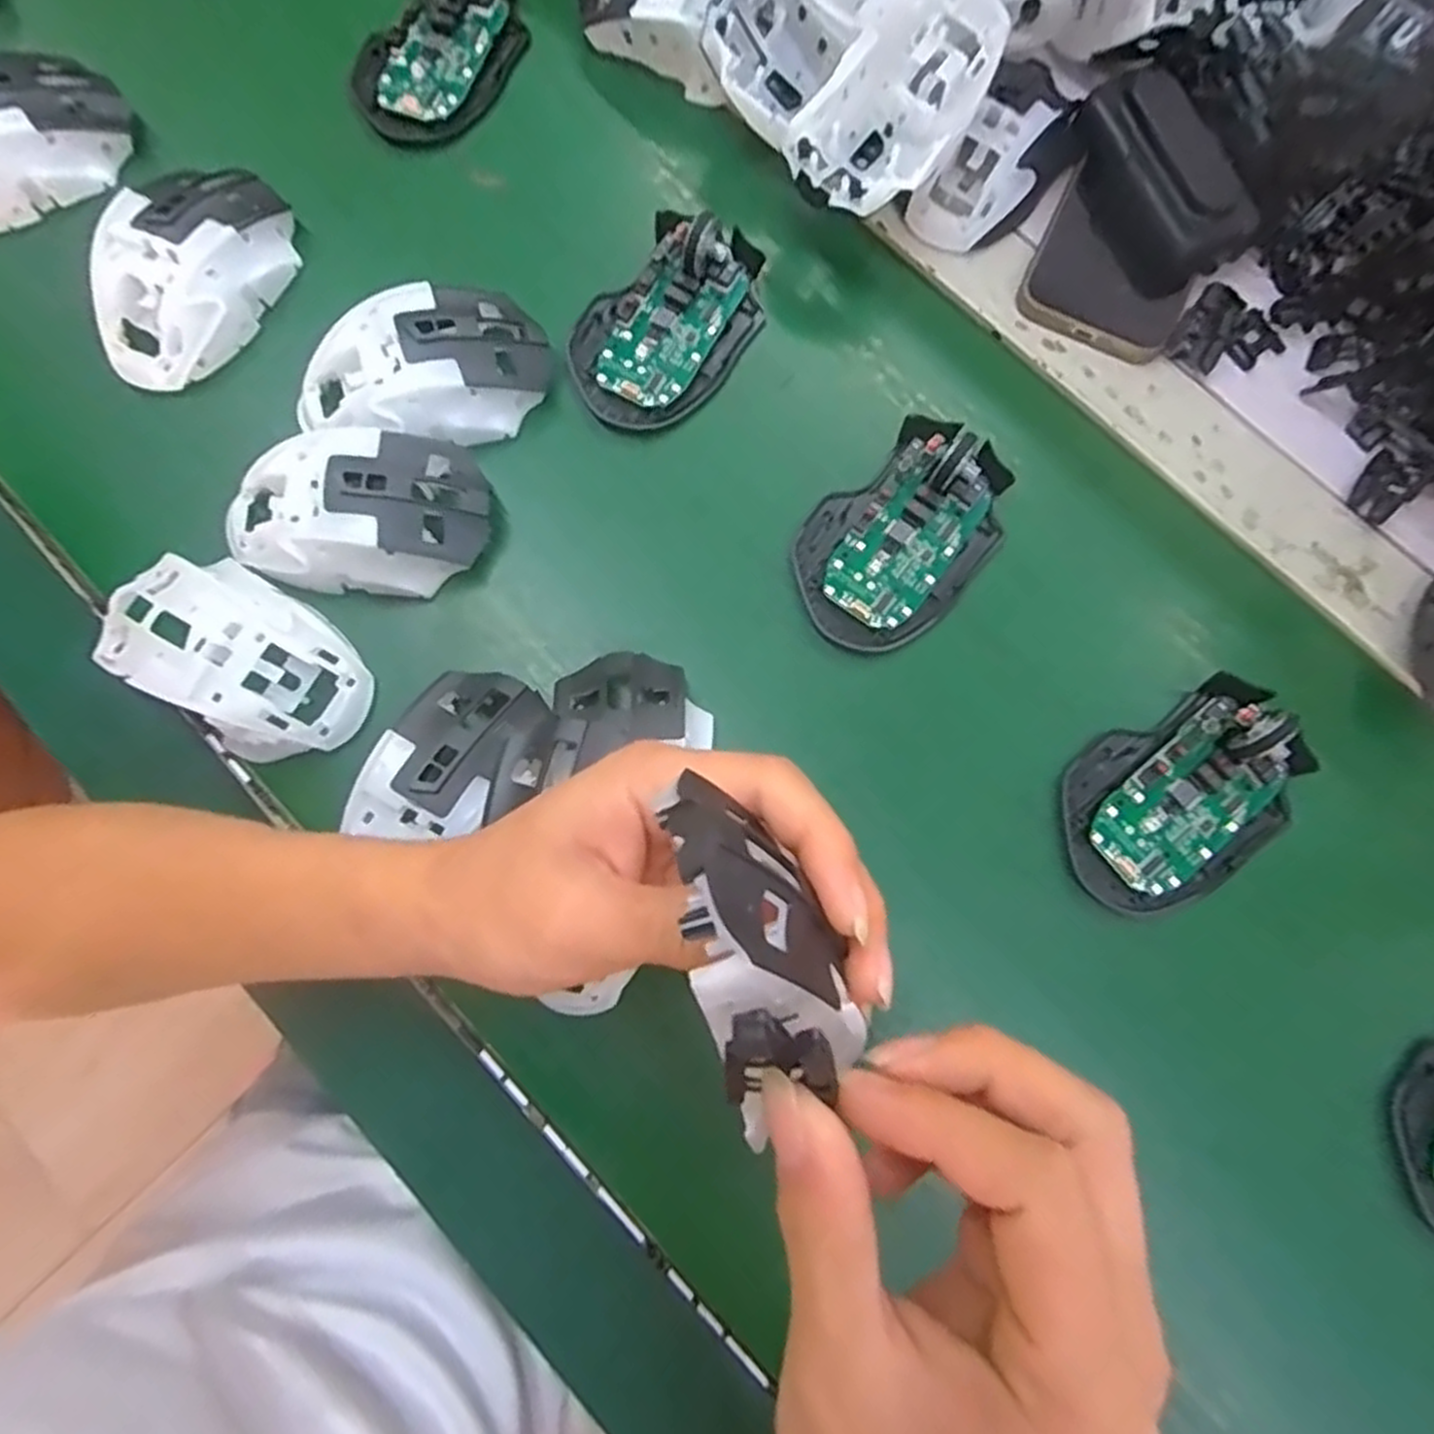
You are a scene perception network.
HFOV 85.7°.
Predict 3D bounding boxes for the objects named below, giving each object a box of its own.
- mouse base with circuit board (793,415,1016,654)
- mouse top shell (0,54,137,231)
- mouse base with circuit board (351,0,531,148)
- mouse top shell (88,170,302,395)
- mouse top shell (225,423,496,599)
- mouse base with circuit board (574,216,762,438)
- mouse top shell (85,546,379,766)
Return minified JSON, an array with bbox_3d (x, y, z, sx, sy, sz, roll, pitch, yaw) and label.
[{"bbox_3d":[0.086,-0.084,0.343,0.111,0.024,0.073,-43,82,-7],"label":"mouse base with circuit board"},{"bbox_3d":[-0.350,-0.283,0.381,0.114,0.041,0.066,-23,81,-4],"label":"mouse top shell"},{"bbox_3d":[-0.145,-0.354,0.406,0.070,0.027,0.115,27,81,5],"label":"mouse base with circuit board"},{"bbox_3d":[-0.250,-0.211,0.365,0.065,0.037,0.115,29,81,5],"label":"mouse top shell"},{"bbox_3d":[-0.159,-0.089,0.339,0.113,0.037,0.065,2,80,1],"label":"mouse top shell"},{"bbox_3d":[-0.022,-0.192,0.365,0.072,0.022,0.113,39,82,7],"label":"mouse base with circuit board"},{"bbox_3d":[-0.204,-0.026,0.327,0.110,0.042,0.066,35,82,6],"label":"mouse top shell"}]

